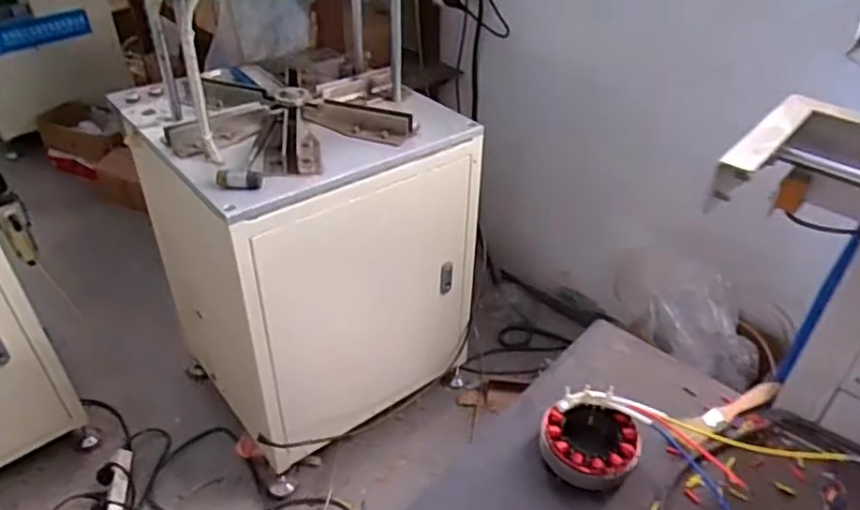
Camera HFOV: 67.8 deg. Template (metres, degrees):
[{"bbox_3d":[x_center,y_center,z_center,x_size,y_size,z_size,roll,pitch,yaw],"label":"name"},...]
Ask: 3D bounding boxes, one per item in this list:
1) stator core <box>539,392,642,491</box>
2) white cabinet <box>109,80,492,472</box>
[{"bbox_3d":[0.148,0.174,0.596,0.085,0.044,0.080,1,38,-1],"label":"stator core"},{"bbox_3d":[-0.275,-0.035,1.456,0.567,0.658,0.546,-23,44,-28],"label":"white cabinet"}]

